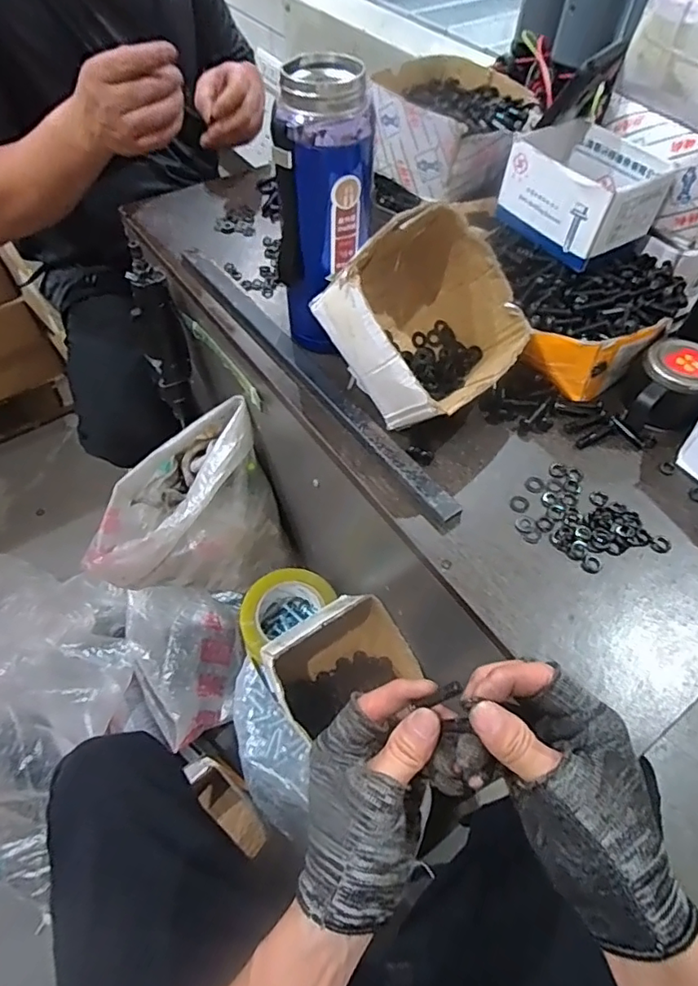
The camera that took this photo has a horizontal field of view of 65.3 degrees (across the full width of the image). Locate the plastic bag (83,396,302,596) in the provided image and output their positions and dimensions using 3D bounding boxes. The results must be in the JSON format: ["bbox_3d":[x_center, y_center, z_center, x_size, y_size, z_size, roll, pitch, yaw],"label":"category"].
[{"bbox_3d":[-0.219,0.027,0.703,0.245,0.243,0.142,-21,58,-14],"label":"plastic bag"}]

